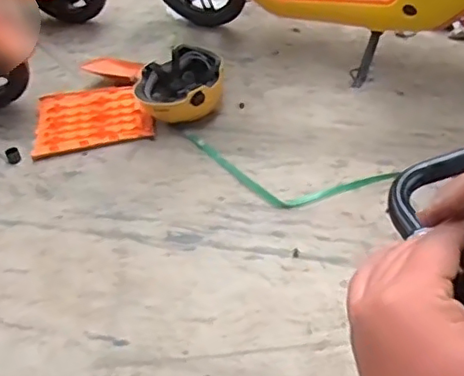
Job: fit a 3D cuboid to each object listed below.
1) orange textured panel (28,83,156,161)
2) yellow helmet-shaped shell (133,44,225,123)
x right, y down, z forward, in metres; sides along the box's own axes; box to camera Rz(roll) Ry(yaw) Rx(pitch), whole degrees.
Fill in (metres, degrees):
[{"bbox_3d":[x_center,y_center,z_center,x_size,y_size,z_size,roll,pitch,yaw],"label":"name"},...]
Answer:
[{"bbox_3d":[-0.403,-0.208,1.677,0.323,0.018,0.277,-14,47,-6],"label":"orange textured panel"},{"bbox_3d":[-0.133,-0.265,1.602,0.232,0.148,0.219,7,42,15],"label":"yellow helmet-shaped shell"}]

